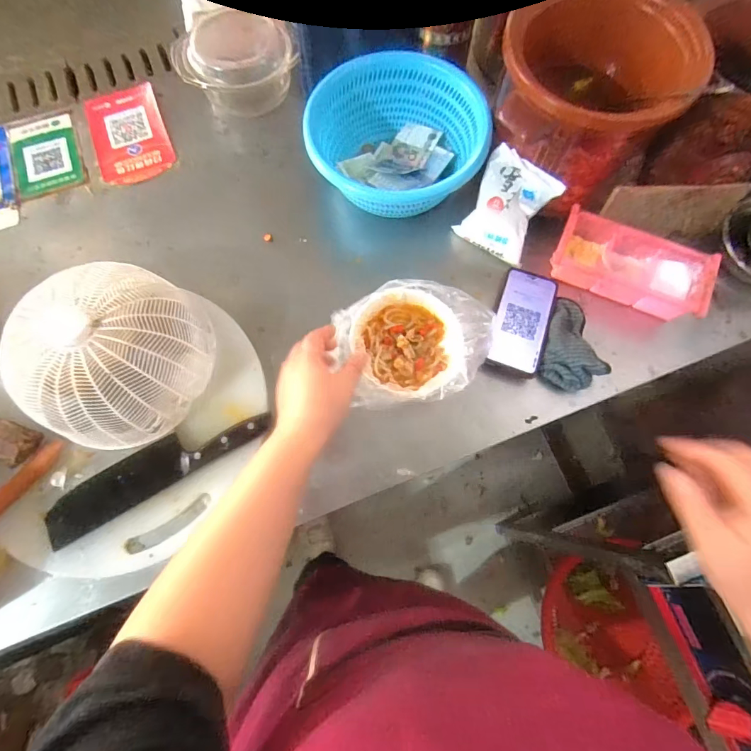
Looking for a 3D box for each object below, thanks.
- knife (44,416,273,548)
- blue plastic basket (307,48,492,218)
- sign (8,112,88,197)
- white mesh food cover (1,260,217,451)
[{"bbox_3d":[-0.273,0.113,0.523,0.291,0.023,0.062,-28,76,-7],"label":"knife"},{"bbox_3d":[0.025,-0.354,0.630,0.251,0.100,0.214,-18,75,-5],"label":"blue plastic basket"},{"bbox_3d":[-0.543,-0.364,0.691,0.104,0.008,0.152,-18,75,-5],"label":"sign"},{"bbox_3d":[-0.325,-0.030,0.512,0.209,0.090,0.224,18,75,5],"label":"white mesh food cover"}]

